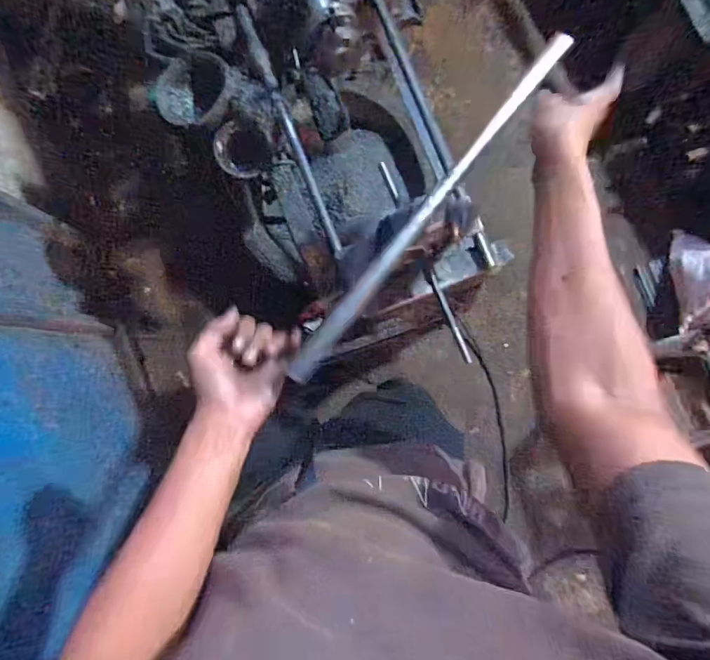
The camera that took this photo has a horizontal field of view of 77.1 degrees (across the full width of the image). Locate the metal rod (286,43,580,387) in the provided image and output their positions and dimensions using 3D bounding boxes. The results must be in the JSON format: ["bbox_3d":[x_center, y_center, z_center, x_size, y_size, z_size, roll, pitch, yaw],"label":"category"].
[{"bbox_3d":[0.086,-0.137,0.472,0.022,0.021,0.470,38,85,2],"label":"metal rod"}]

